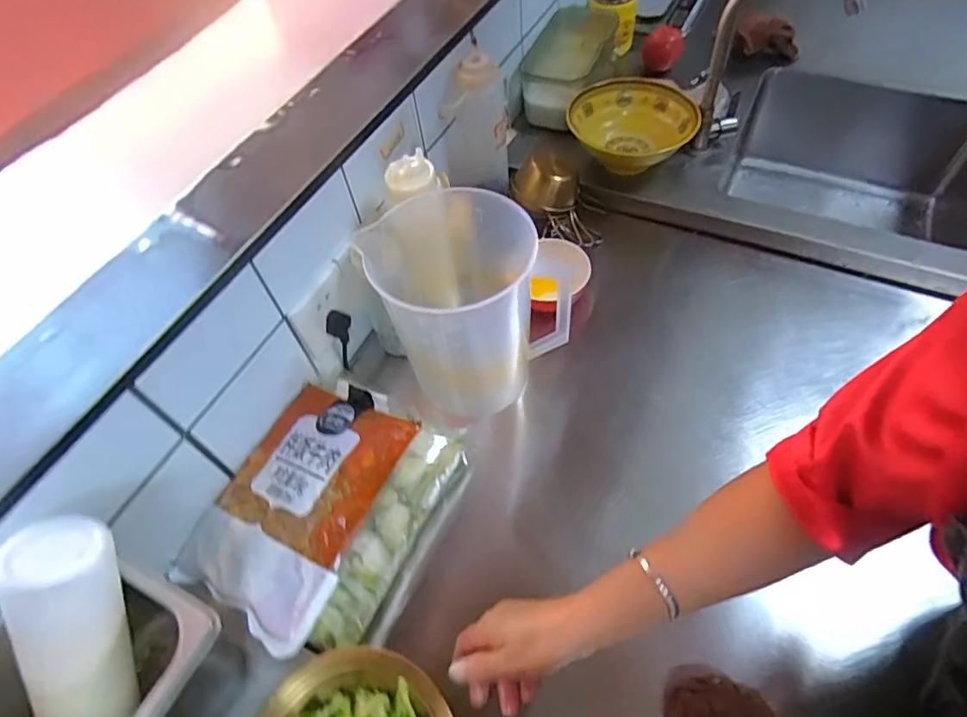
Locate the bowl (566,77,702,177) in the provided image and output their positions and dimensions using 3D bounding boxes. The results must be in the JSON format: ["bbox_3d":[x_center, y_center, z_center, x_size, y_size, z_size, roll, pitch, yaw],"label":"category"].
[{"bbox_3d":[0.229,-0.352,0.852,0.176,0.067,0.160,-2,54,3],"label":"bowl"}]

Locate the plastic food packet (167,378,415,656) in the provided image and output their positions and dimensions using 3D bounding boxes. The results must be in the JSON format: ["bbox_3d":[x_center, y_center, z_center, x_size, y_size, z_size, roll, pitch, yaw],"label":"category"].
[{"bbox_3d":[-0.188,0.135,0.570,0.167,0.039,0.244,19,58,18],"label":"plastic food packet"}]

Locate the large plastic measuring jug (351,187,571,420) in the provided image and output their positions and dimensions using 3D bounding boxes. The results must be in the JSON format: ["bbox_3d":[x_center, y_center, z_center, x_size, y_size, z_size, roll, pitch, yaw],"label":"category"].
[{"bbox_3d":[-0.015,-0.052,0.629,0.171,0.210,0.157,-21,55,-10],"label":"large plastic measuring jug"}]

